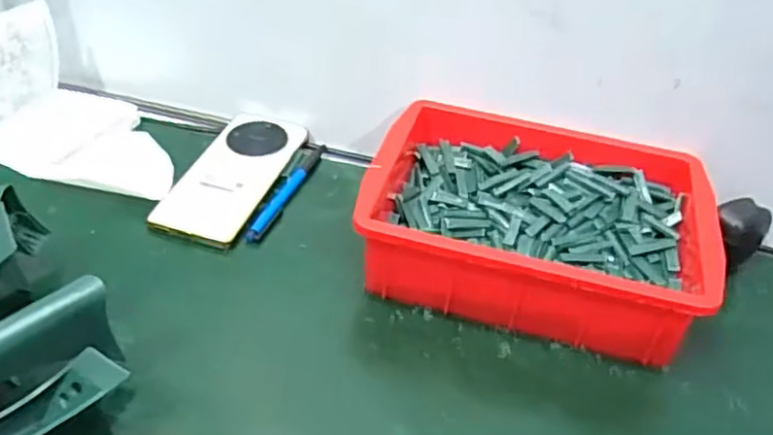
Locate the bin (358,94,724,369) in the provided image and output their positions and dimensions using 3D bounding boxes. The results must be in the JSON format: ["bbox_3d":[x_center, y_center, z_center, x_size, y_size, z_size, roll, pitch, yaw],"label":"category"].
[{"bbox_3d":[0.115,0.002,0.523,0.243,0.076,0.181,14,41,11],"label":"bin"}]

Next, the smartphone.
[{"bbox_3d":[-0.134,-0.039,0.588,0.074,0.007,0.161,16,46,9],"label":"smartphone"}]

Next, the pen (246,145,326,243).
[{"bbox_3d":[-0.086,-0.024,0.585,0.013,0.009,0.137,15,41,12],"label":"pen"}]

